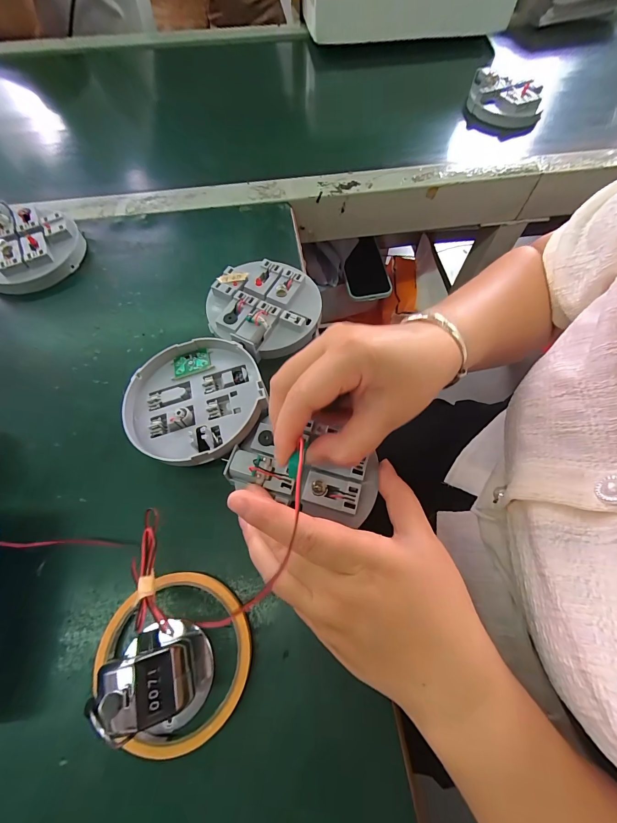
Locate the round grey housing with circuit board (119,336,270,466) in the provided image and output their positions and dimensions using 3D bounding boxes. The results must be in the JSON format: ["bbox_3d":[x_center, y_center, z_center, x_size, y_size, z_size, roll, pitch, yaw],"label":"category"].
[{"bbox_3d":[-0.087,-0.008,0.263,0.103,0.033,0.105,0,65,-1],"label":"round grey housing with circuit board"}]

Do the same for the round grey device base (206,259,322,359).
[{"bbox_3d":[-0.040,-0.094,0.308,0.098,0.030,0.092,0,65,-1],"label":"round grey device base"}]

